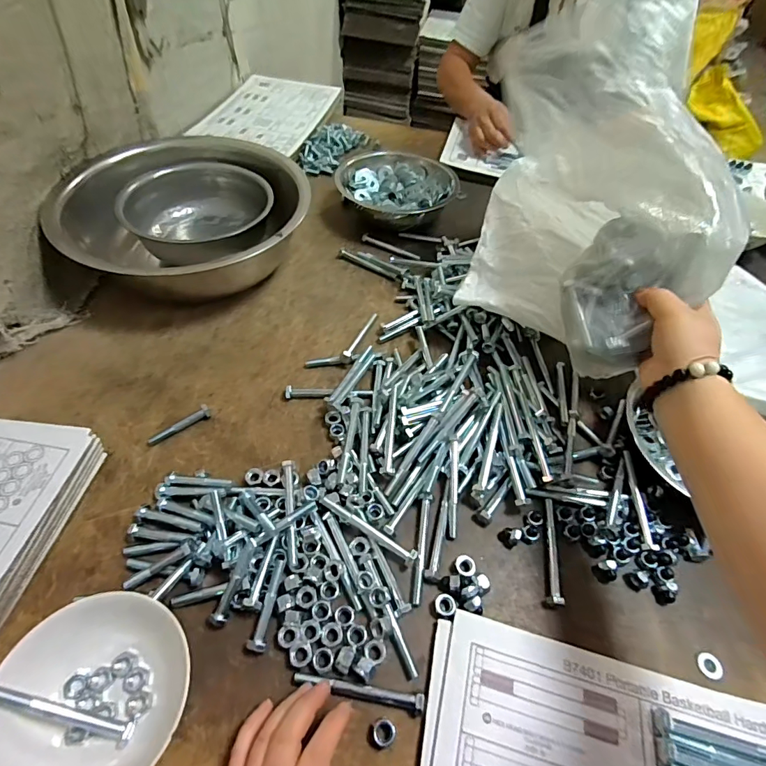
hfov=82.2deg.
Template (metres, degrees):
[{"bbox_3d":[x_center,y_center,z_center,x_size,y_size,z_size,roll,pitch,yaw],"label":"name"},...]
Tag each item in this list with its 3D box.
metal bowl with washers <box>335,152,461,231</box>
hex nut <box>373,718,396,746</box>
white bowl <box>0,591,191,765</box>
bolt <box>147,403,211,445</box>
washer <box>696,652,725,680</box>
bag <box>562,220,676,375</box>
[{"bbox_3d":[0.025,-0.346,0.776,0.204,0.064,0.171,3,52,-1],"label":"metal bowl with washers"},{"bbox_3d":[0.001,0.269,0.338,0.017,0.014,0.017,0,52,-3],"label":"hex nut"},{"bbox_3d":[-0.209,0.229,0.324,0.119,0.059,0.125,2,52,-2],"label":"white bowl"},{"bbox_3d":[-0.232,0.048,0.501,0.070,0.012,0.012,-33,61,-25],"label":"bolt"},{"bbox_3d":[0.286,0.247,0.384,0.021,0.005,0.022,9,47,19],"label":"washer"},{"bbox_3d":[0.208,-0.077,0.406,0.076,0.116,0.082,12,53,6],"label":"bag"}]

